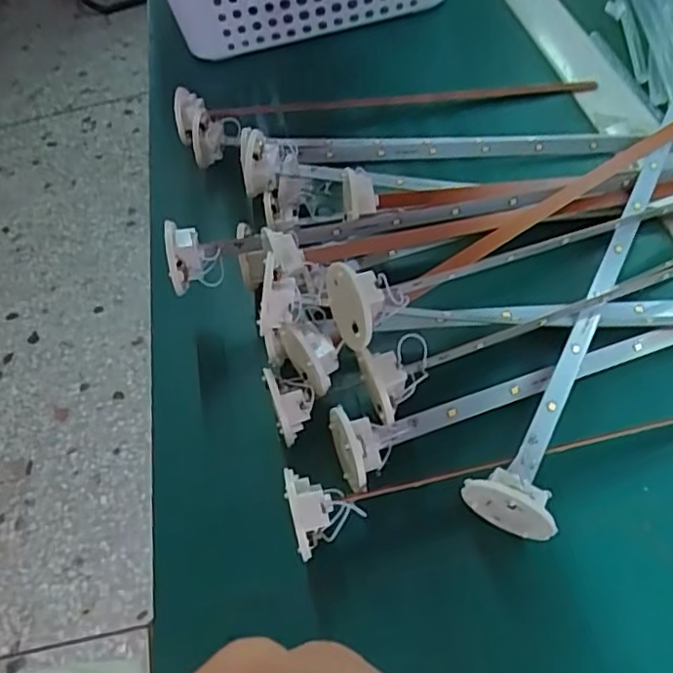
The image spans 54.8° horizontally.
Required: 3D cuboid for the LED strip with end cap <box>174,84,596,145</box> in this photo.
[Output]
[{"bbox_3d":[0.035,-0.168,0.445,0.290,0.033,0.039,-8,53,0],"label":"LED strip with end cap"}]

